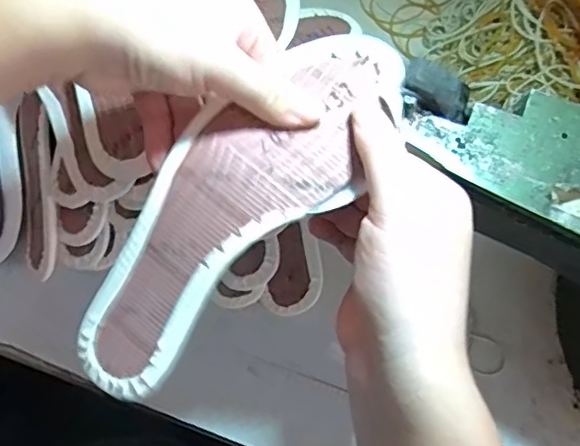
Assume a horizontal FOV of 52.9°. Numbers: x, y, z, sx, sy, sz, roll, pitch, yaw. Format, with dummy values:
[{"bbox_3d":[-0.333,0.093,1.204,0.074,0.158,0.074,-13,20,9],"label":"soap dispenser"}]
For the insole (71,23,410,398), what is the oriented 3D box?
[{"bbox_3d":[-0.031,-0.004,0.297,0.073,0.033,0.227,43,96,12],"label":"insole"}]

